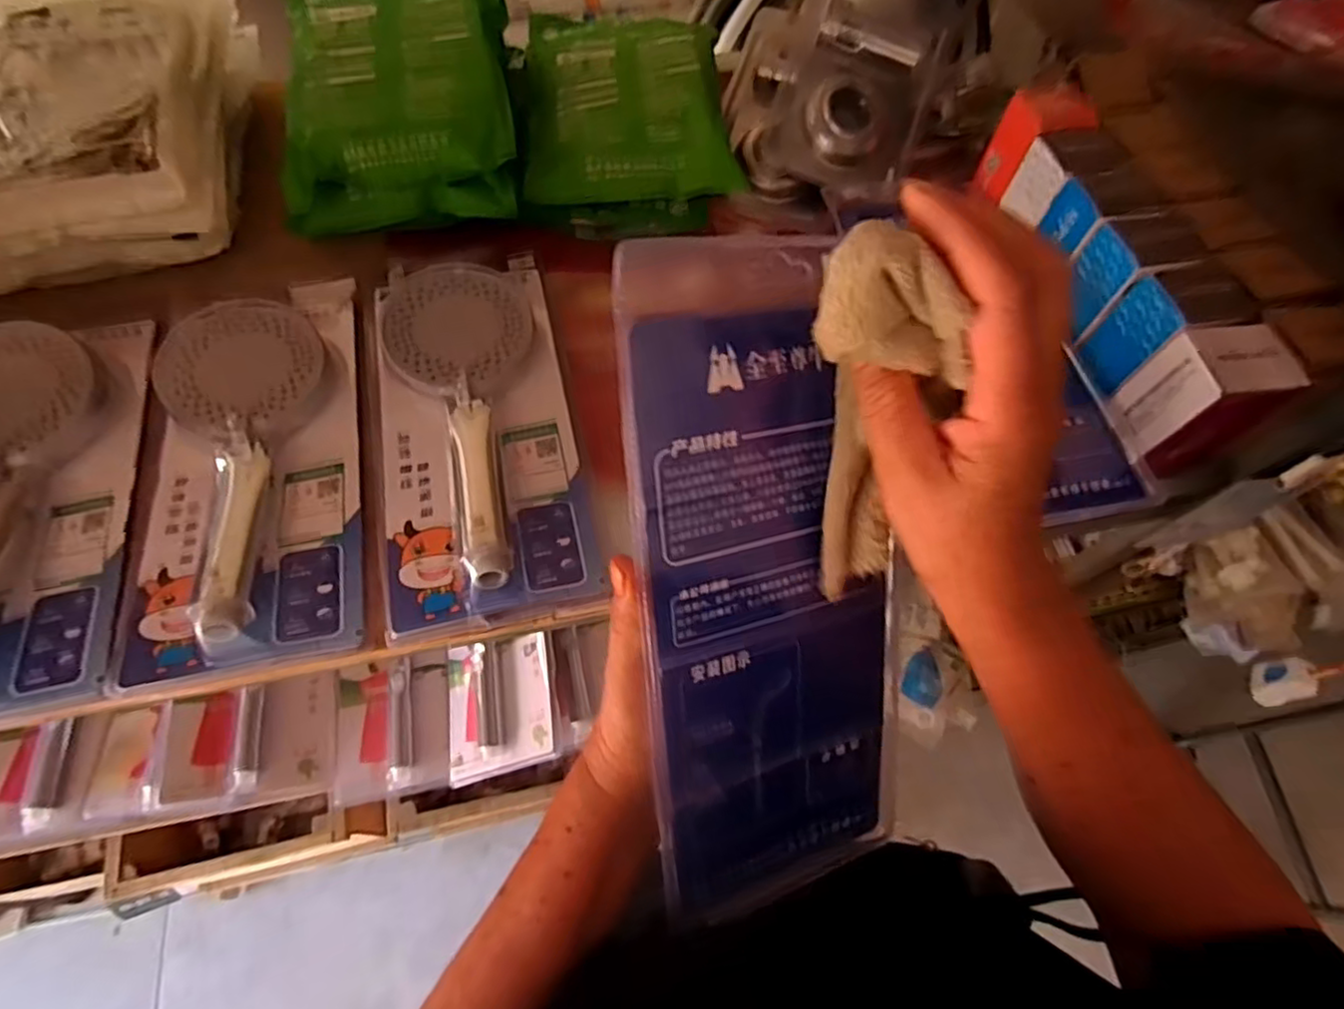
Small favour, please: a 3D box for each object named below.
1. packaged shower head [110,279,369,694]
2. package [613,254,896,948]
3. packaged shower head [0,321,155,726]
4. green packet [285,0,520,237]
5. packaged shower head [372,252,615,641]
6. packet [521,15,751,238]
[{"bbox_3d":[-0.279,-0.040,0.431,0.133,0.043,0.300,-12,64,-9],"label":"packaged shower head"},{"bbox_3d":[0.051,0.049,0.305,0.137,0.033,0.318,-12,108,-24],"label":"package"},{"bbox_3d":[-0.412,-0.005,0.411,0.132,0.043,0.280,-11,64,-8],"label":"packaged shower head"},{"bbox_3d":[-0.225,-0.349,0.549,0.179,0.084,0.257,-7,64,-6],"label":"green packet"},{"bbox_3d":[-0.134,-0.058,0.440,0.131,0.040,0.276,-12,64,-9],"label":"packaged shower head"},{"bbox_3d":[-0.042,-0.361,0.593,0.182,0.058,0.268,-4,63,-5],"label":"packet"}]

